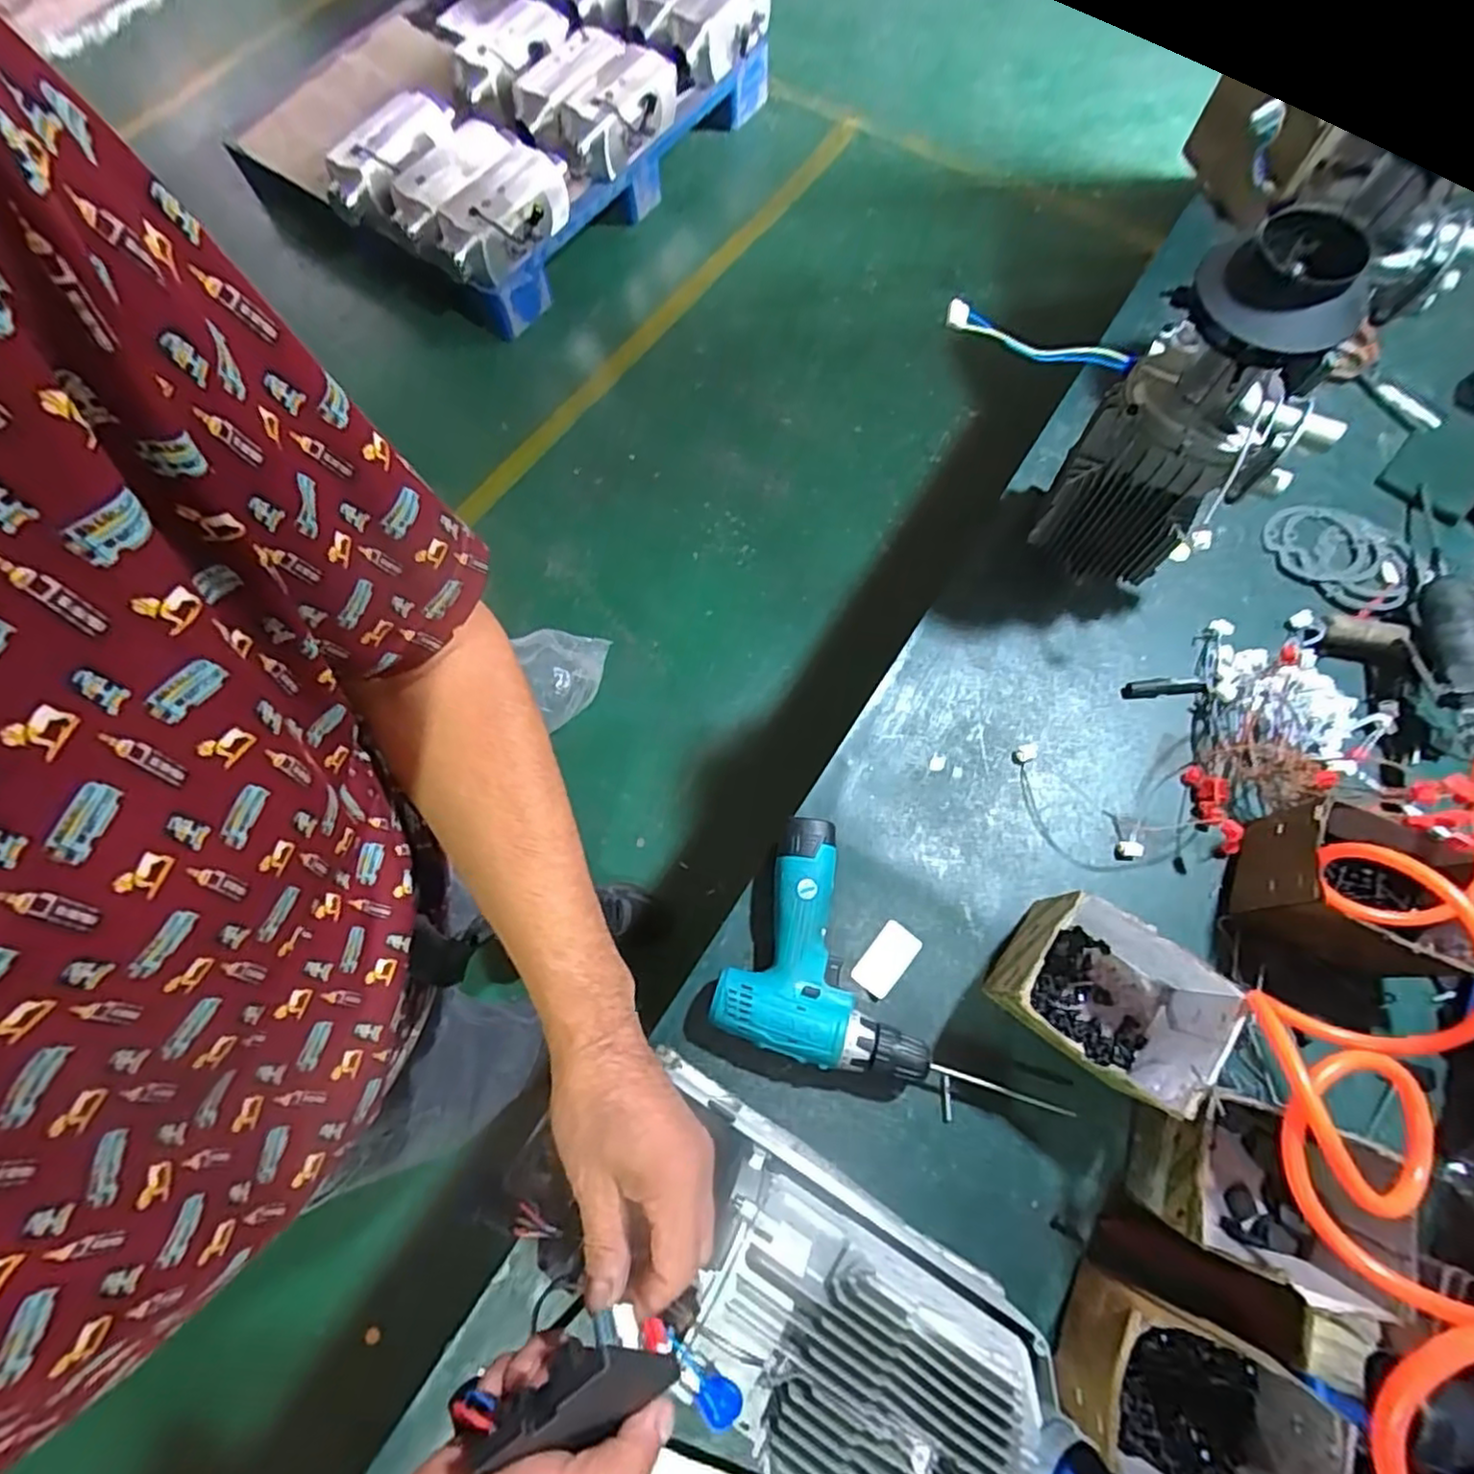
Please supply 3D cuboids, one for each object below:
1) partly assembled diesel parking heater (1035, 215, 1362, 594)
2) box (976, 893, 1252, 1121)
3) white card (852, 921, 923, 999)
[{"bbox_3d":[0.380,-0.250,0.582,0.104,0.302,0.158,-38,76,-10],"label":"partly assembled diesel parking heater"},{"bbox_3d":[0.300,0.213,0.560,0.143,0.103,0.120,38,77,12],"label":"box"},{"bbox_3d":[0.137,0.203,0.620,0.038,0.004,0.066,38,77,12],"label":"white card"}]

